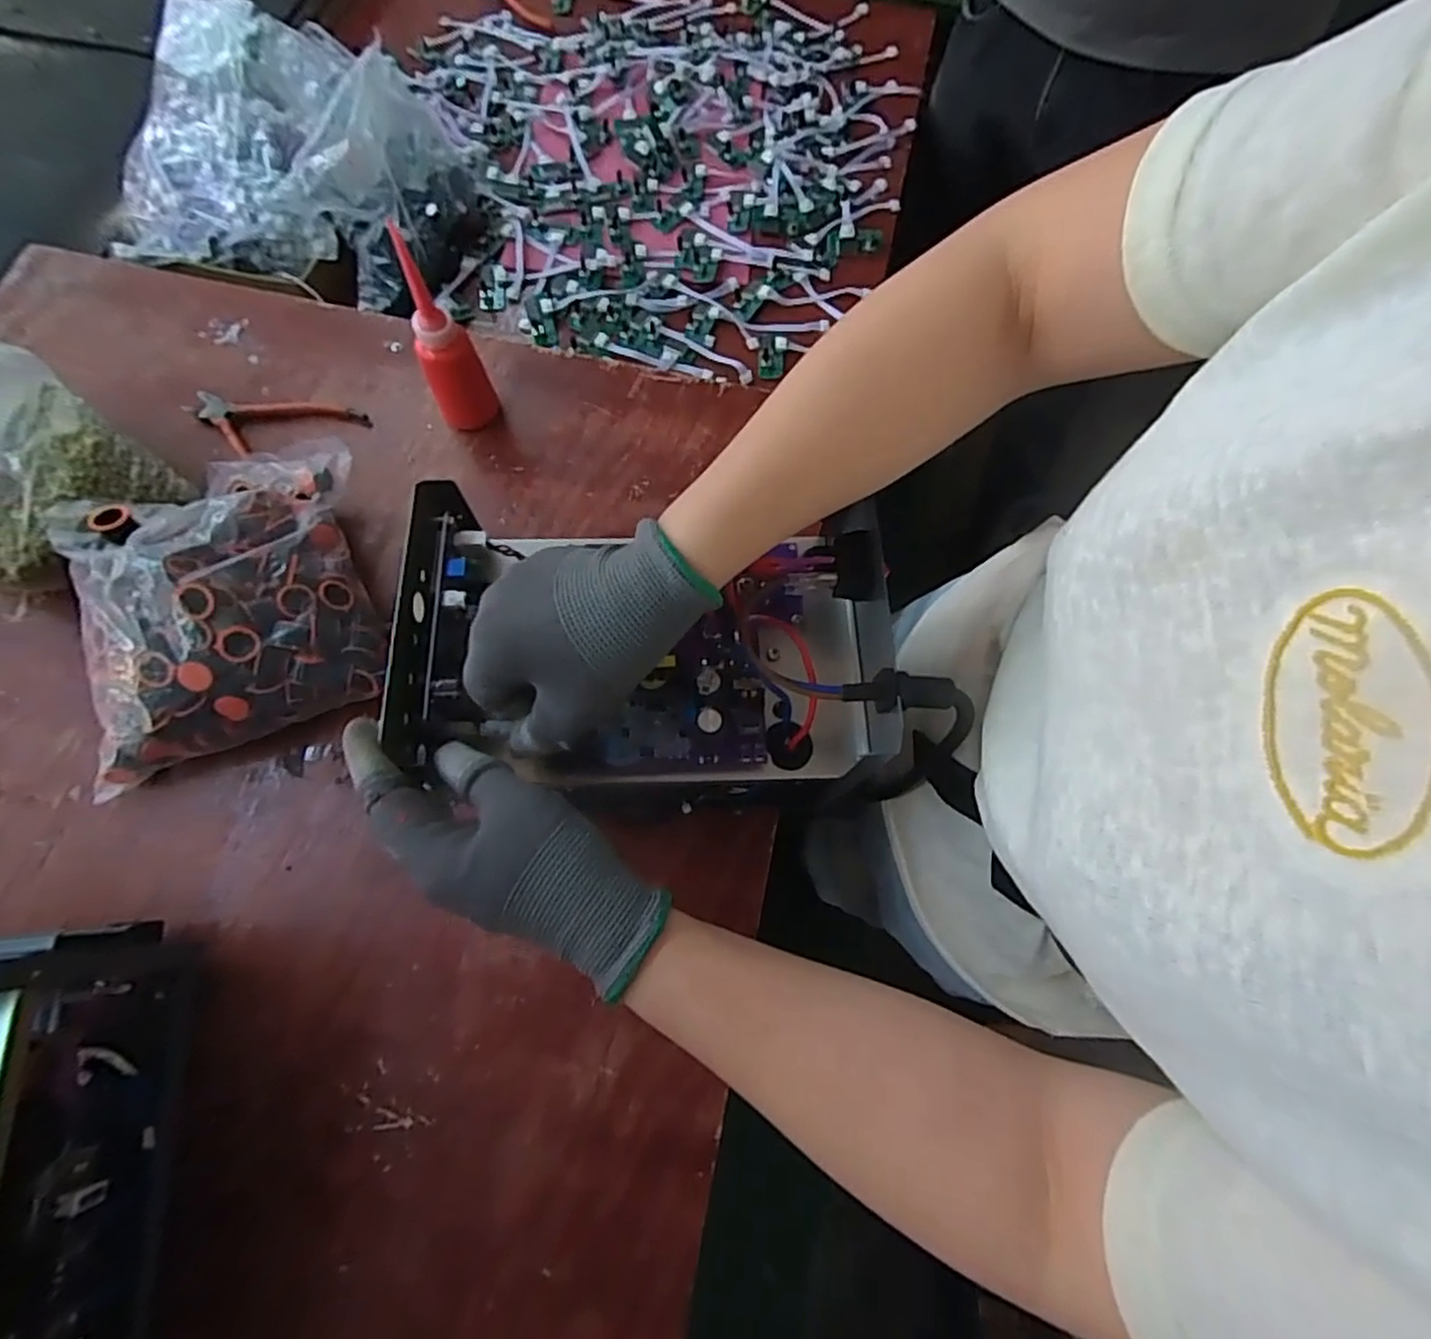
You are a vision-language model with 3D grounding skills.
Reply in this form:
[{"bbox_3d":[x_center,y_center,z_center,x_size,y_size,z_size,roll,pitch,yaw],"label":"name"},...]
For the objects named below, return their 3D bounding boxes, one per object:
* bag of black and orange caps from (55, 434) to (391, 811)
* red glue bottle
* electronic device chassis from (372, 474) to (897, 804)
[{"bbox_3d":[-0.356,-0.053,0.477,0.204,0.099,0.205,-20,72,-8],"label":"bag of black and orange caps"},{"bbox_3d":[-0.213,-0.253,0.531,0.047,0.137,0.055,-25,73,-10],"label":"red glue bottle"},{"bbox_3d":[-0.036,-0.012,0.351,0.242,0.072,0.144,1,70,-1],"label":"electronic device chassis"}]

